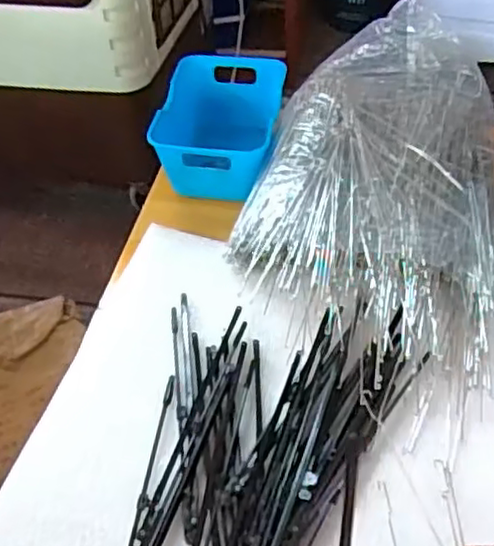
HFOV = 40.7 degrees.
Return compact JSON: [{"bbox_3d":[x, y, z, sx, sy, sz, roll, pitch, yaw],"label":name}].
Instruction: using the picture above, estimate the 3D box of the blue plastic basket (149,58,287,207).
[{"bbox_3d":[-0.024,-0.133,0.628,0.104,0.071,0.165,5,50,7],"label":"blue plastic basket"}]

